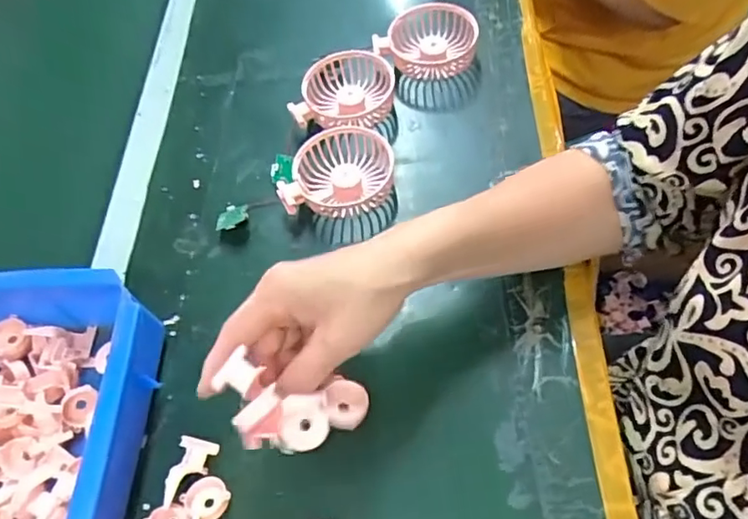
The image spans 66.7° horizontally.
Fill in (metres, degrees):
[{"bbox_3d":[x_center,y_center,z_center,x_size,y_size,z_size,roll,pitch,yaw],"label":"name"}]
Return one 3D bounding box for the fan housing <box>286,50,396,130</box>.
[{"bbox_3d":[-0.027,-0.170,0.573,0.092,0.035,0.102,4,60,14],"label":"fan housing"}]

